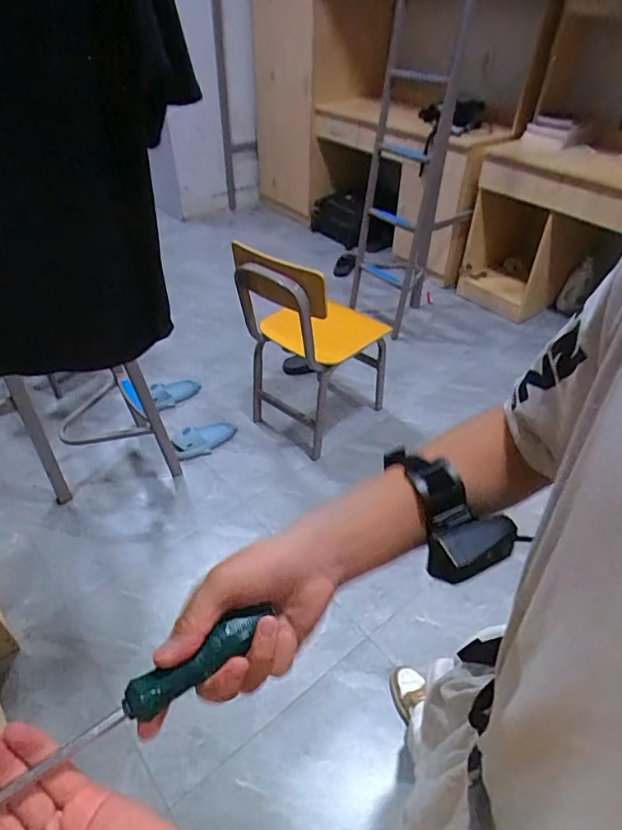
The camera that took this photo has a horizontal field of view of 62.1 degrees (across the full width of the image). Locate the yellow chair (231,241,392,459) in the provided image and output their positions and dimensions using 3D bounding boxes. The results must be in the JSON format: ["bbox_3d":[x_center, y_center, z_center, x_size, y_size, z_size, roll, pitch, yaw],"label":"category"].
[{"bbox_3d":[0.020,-0.260,1.804,0.409,0.686,0.419,25,48,24],"label":"yellow chair"}]

